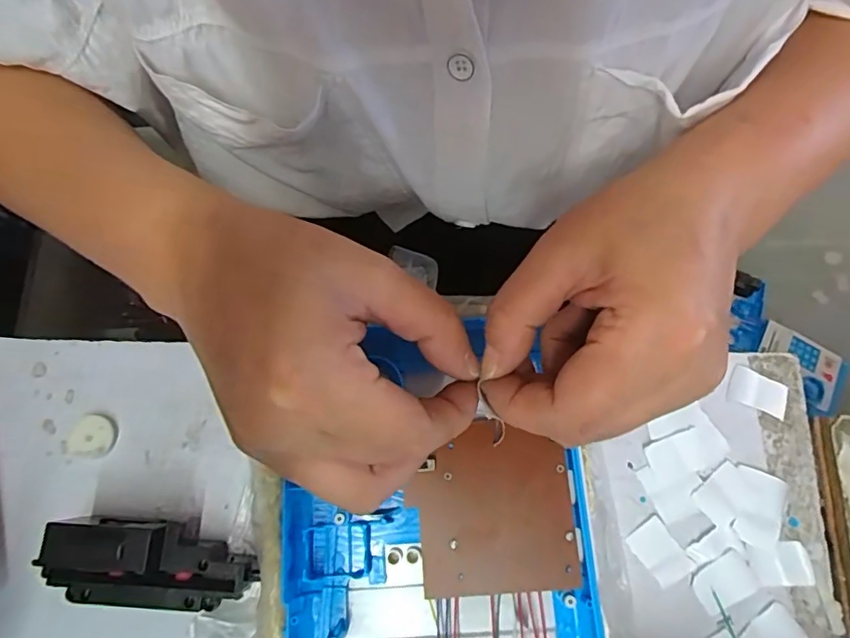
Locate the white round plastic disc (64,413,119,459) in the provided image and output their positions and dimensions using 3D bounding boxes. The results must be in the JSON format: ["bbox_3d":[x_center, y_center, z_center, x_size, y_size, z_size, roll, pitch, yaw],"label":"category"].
[{"bbox_3d":[-0.179,0.063,0.292,0.023,0.006,0.023,-1,73,2],"label":"white round plastic disc"}]

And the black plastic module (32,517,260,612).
[{"bbox_3d":[-0.131,0.117,0.260,0.097,0.037,0.037,3,73,3],"label":"black plastic module"}]

